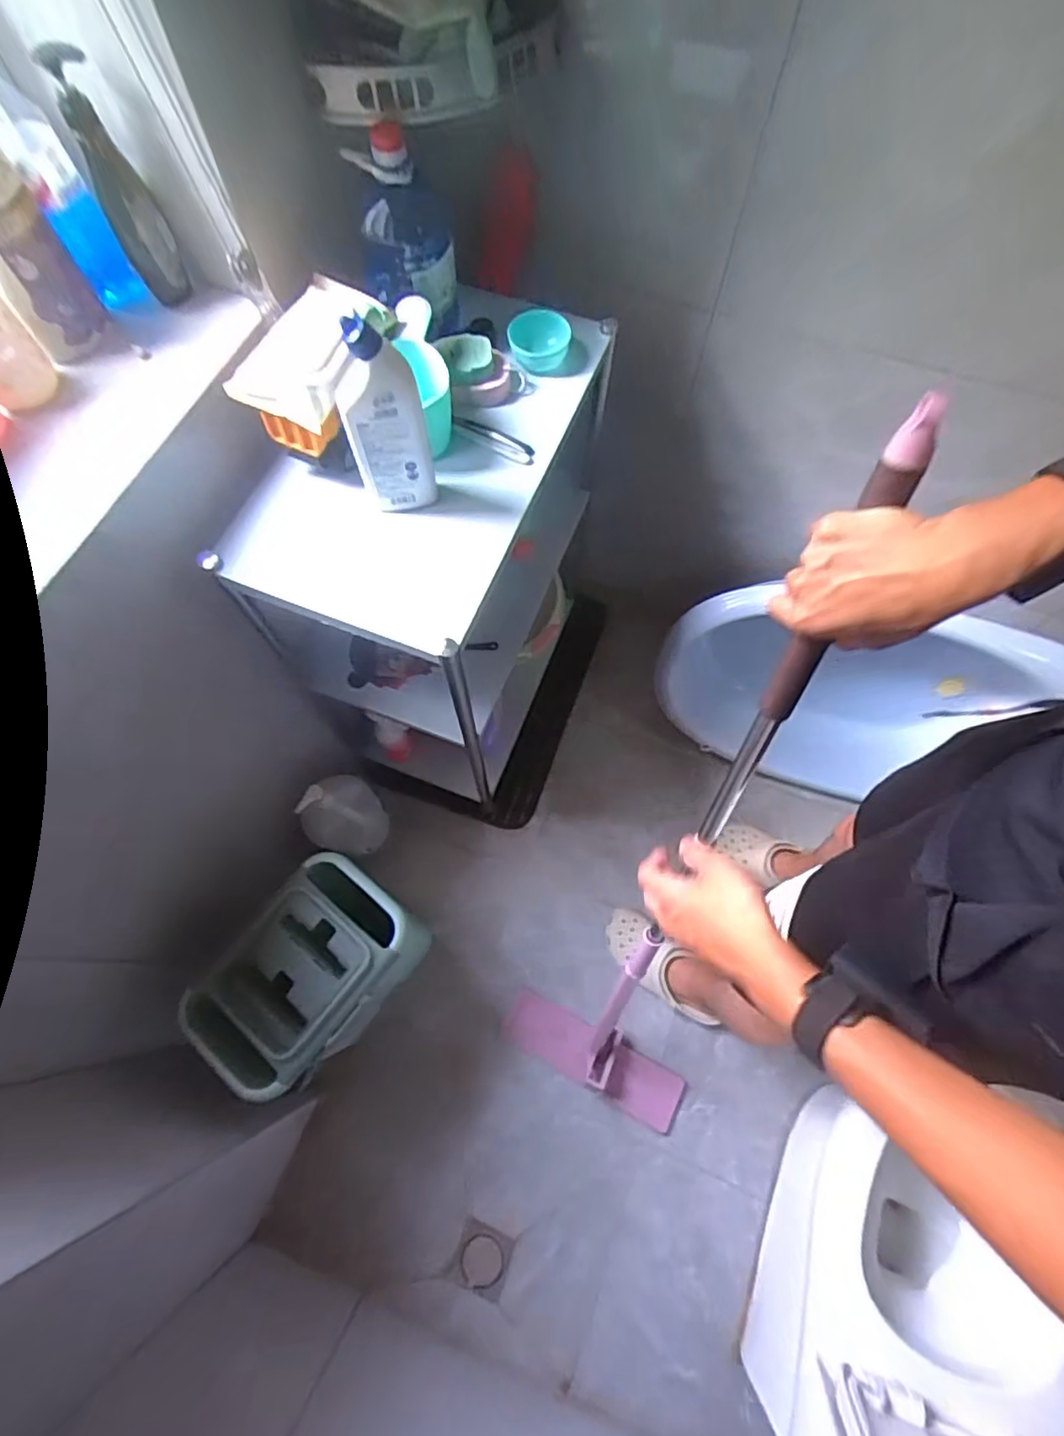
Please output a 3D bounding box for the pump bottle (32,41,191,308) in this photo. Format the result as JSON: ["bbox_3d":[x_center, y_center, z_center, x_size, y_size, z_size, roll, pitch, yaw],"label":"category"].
[{"bbox_3d":[-0.459,-0.589,0.697,0.058,0.228,0.050,-34,73,-11],"label":"pump bottle"}]

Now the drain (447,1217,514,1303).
[{"bbox_3d":[-0.094,1.027,1.180,0.101,0.009,0.106,19,69,8],"label":"drain"}]

